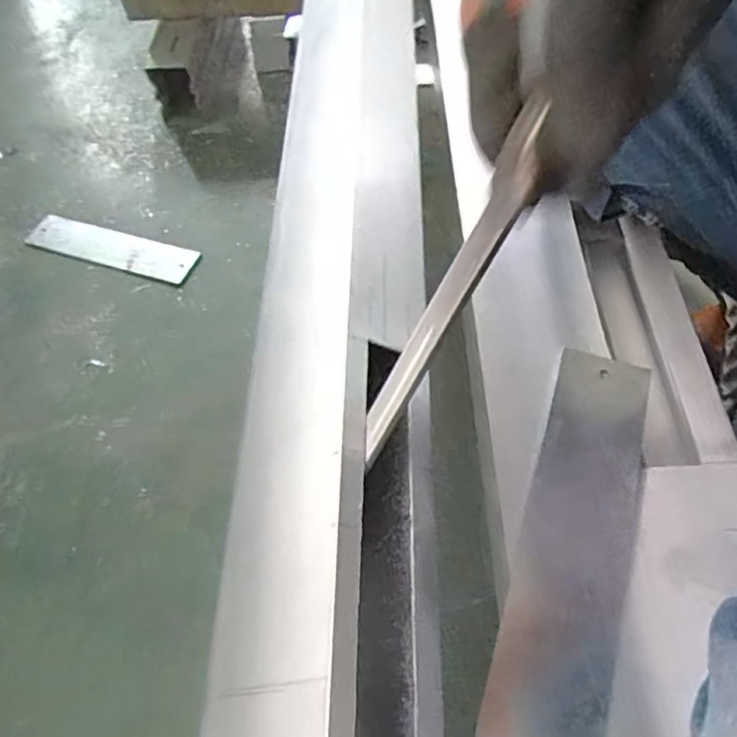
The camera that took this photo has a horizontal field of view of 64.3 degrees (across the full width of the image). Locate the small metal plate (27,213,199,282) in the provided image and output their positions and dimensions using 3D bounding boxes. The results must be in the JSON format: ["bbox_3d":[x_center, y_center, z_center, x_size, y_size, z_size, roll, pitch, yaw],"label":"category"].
[{"bbox_3d":[-0.349,-0.164,0.787,0.241,0.010,0.054,15,65,10],"label":"small metal plate"}]

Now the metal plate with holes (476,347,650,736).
[{"bbox_3d":[0.119,0.095,0.334,0.057,0.010,0.241,15,62,15],"label":"metal plate with holes"}]

